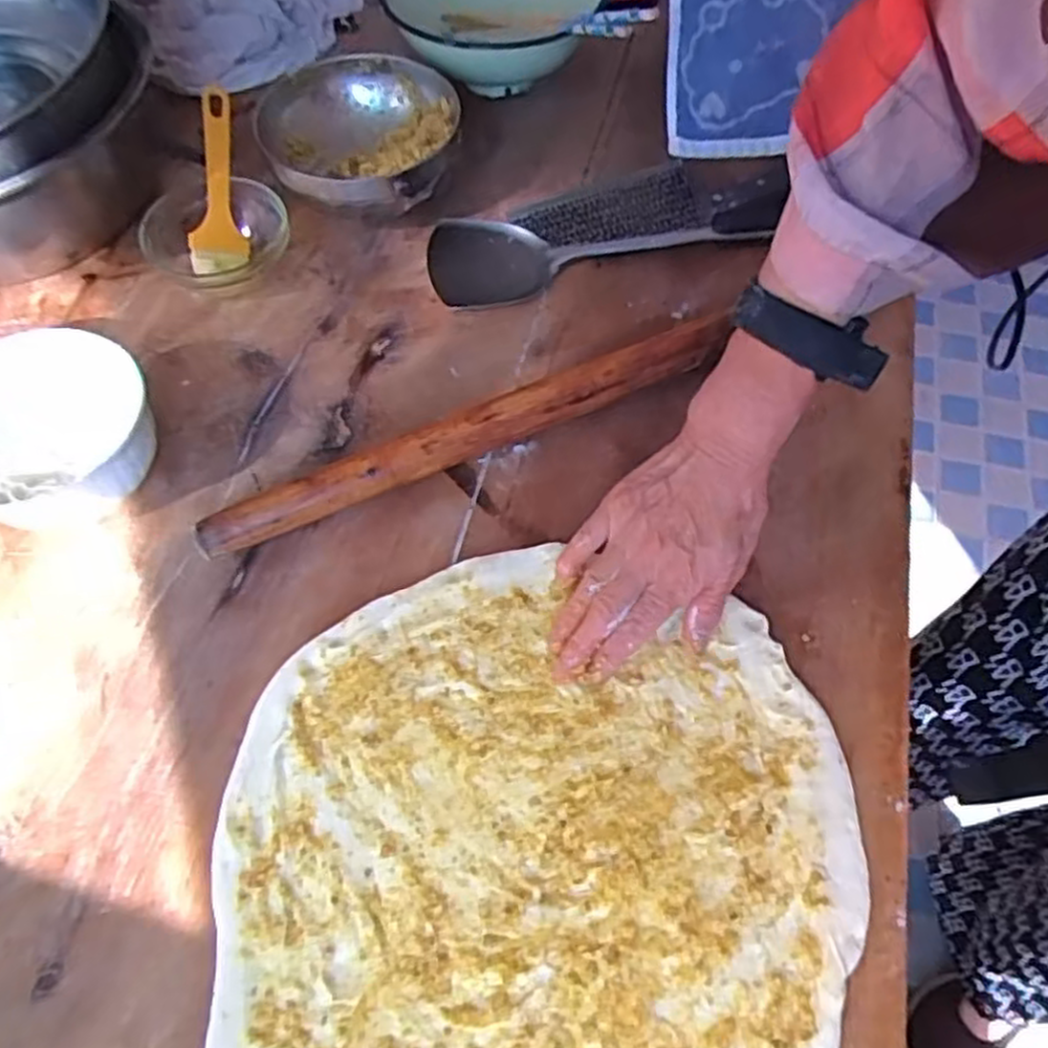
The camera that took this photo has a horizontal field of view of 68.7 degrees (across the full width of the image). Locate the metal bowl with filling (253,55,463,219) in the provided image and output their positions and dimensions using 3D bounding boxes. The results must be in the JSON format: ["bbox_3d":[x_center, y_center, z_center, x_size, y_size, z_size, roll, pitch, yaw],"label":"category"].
[{"bbox_3d":[-0.118,-0.289,0.596,0.141,0.067,0.148,0,62,0],"label":"metal bowl with filling"}]

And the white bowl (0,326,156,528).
[{"bbox_3d":[-0.289,-0.051,0.470,0.122,0.074,0.122,0,62,1],"label":"white bowl"}]

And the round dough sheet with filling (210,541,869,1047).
[{"bbox_3d":[0.006,0.160,0.389,0.309,0.008,0.302,0,62,1],"label":"round dough sheet with filling"}]

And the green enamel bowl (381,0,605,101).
[{"bbox_3d":[-0.021,-0.422,0.656,0.174,0.078,0.161,0,62,0],"label":"green enamel bowl"}]

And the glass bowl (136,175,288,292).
[{"bbox_3d":[-0.229,-0.213,0.571,0.106,0.042,0.100,0,62,1],"label":"glass bowl"}]

